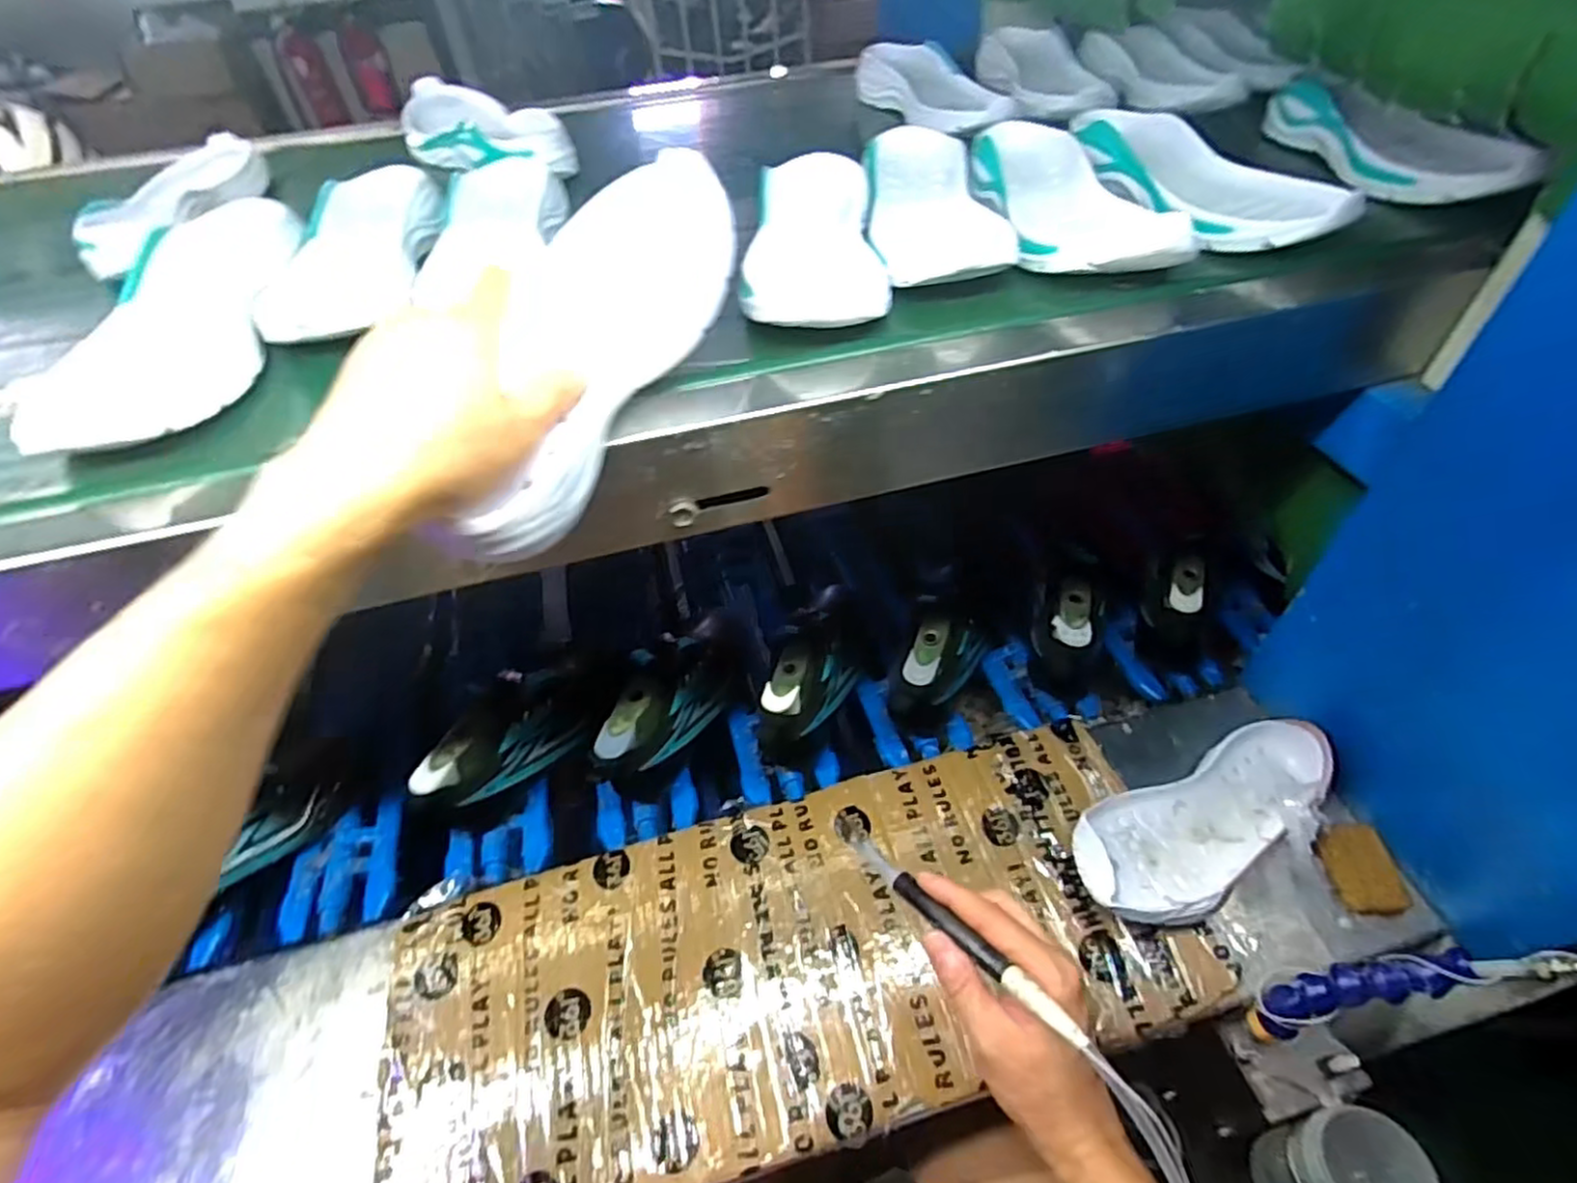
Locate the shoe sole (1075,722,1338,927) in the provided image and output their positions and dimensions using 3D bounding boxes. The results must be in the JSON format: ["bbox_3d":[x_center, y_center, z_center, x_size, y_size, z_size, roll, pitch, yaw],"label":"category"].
[{"bbox_3d":[0.335,0.187,0.586,0.247,0.054,0.102,-25,46,-23],"label":"shoe sole"}]

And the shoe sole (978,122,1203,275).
[{"bbox_3d":[0.199,-0.290,0.522,0.114,0.049,0.242,0,42,3],"label":"shoe sole"}]

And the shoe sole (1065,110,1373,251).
[{"bbox_3d":[0.297,-0.299,0.527,0.076,0.055,0.249,-17,44,-16],"label":"shoe sole"}]

